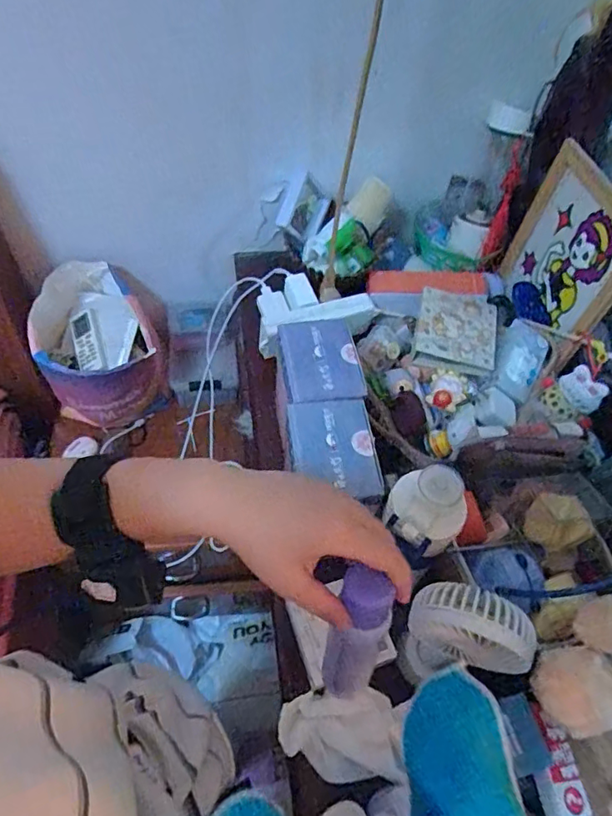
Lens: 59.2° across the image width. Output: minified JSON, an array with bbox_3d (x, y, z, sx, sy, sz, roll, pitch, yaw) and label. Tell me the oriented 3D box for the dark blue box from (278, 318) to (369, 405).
[{"bbox_3d":[0.016,-0.056,0.601,0.086,0.018,0.120,-6,57,-8],"label":"dark blue box"}]

